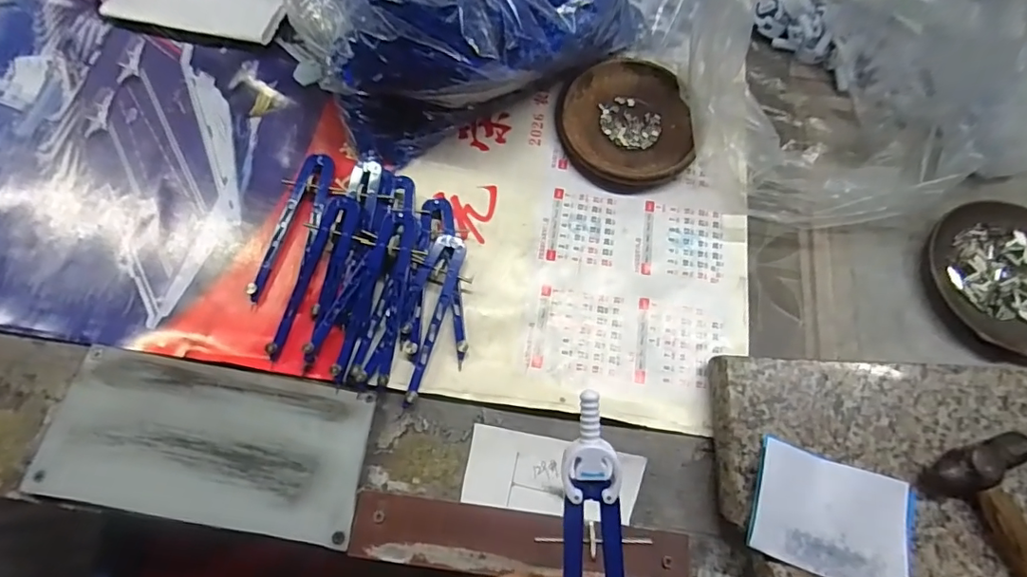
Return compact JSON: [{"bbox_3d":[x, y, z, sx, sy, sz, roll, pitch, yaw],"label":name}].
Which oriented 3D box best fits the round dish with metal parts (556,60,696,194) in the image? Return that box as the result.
[{"bbox_3d":[0.089,-0.133,0.434,0.104,0.021,0.111,0,70,-1],"label":"round dish with metal parts"}]

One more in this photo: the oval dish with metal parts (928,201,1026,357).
[{"bbox_3d":[0.369,-0.009,0.391,0.116,0.019,0.112,-8,71,-4],"label":"oval dish with metal parts"}]

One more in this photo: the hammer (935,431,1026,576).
[{"bbox_3d":[0.300,0.159,0.296,0.055,0.023,0.149,-20,72,-8],"label":"hammer"}]

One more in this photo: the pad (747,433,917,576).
[{"bbox_3d":[0.185,0.132,0.313,0.097,0.010,0.065,21,70,-2],"label":"pad"}]

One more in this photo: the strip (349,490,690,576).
[{"bbox_3d":[0.005,0.155,0.326,0.202,0.005,0.037,7,70,1],"label":"strip"}]

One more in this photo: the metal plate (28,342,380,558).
[{"bbox_3d":[-0.192,0.096,0.339,0.197,0.008,0.091,9,67,3],"label":"metal plate"}]

